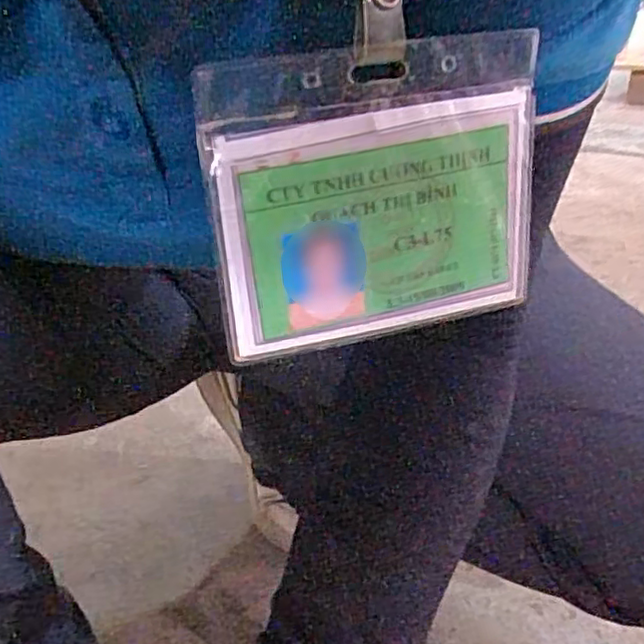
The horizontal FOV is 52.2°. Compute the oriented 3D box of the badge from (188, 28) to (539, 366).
[{"bbox_3d":[0.016,-0.035,0.188,0.096,0.078,0.006,-12,29,-16],"label":"badge"}]

